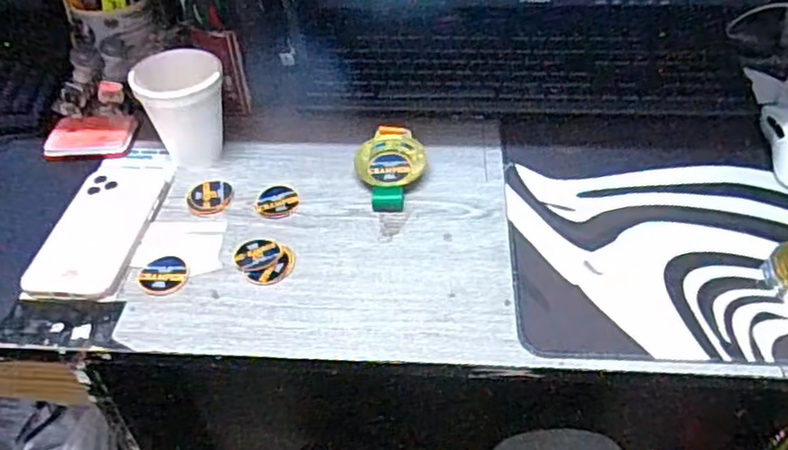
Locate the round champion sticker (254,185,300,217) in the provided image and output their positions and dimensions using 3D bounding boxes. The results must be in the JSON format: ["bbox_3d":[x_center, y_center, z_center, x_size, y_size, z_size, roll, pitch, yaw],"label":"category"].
[{"bbox_3d":[-0.104,-0.023,0.585,0.037,0.004,0.043,-5,44,-2],"label":"round champion sticker"}]

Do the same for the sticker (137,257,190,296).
[{"bbox_3d":[-0.183,0.039,0.521,0.040,0.004,0.037,-1,44,1],"label":"sticker"}]

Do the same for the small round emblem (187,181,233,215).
[{"bbox_3d":[-0.166,-0.026,0.589,0.038,0.004,0.043,-1,44,2],"label":"small round emblem"}]

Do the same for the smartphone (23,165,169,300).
[{"bbox_3d":[-0.244,-0.001,0.555,0.072,0.012,0.158,1,44,3],"label":"smartphone"}]

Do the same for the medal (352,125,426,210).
[{"bbox_3d":[-0.003,-0.053,0.597,0.061,0.023,0.091,-4,44,-2],"label":"medal"}]

